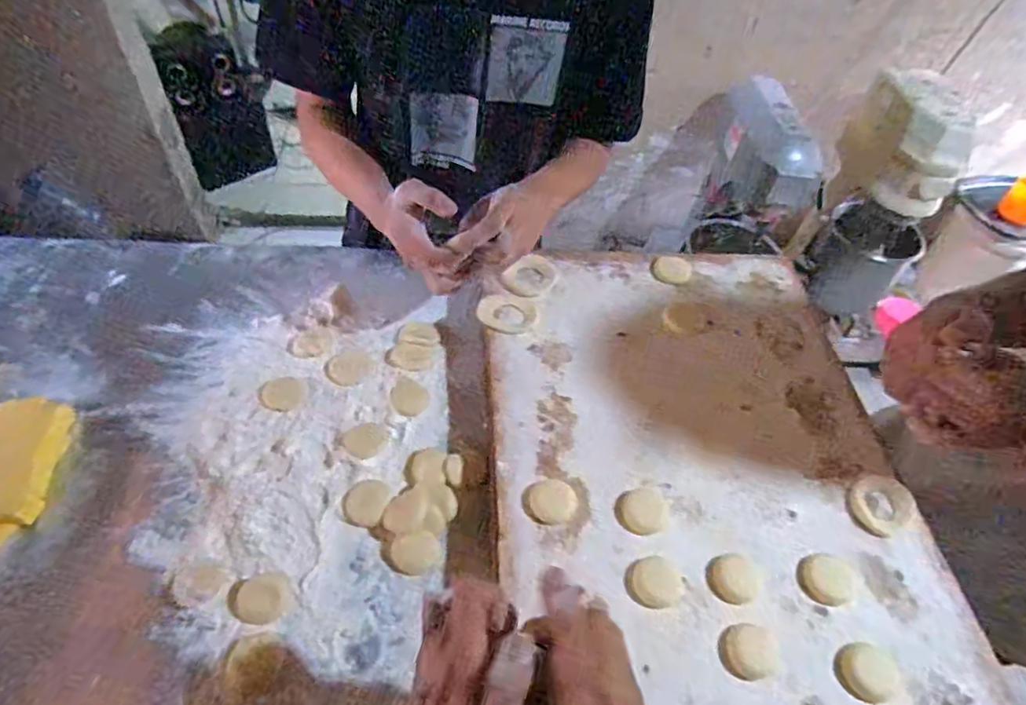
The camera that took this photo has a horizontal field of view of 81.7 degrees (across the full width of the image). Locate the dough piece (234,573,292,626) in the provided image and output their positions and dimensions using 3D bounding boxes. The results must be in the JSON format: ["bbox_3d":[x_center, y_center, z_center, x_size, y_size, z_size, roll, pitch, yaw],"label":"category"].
[{"bbox_3d":[-0.219,0.216,0.521,0.044,0.011,0.038,-7,52,-12],"label":"dough piece"}]

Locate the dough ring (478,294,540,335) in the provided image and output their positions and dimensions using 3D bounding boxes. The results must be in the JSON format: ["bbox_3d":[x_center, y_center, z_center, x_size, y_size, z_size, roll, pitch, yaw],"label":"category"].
[{"bbox_3d":[-0.005,-0.046,0.690,0.070,0.008,0.061,21,52,11],"label":"dough ring"}]

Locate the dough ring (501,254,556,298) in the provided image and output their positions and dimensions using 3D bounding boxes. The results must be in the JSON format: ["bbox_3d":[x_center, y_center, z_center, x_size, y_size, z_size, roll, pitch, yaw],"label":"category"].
[{"bbox_3d":[0.021,-0.093,0.741,0.060,0.011,0.076,32,55,18],"label":"dough ring"}]

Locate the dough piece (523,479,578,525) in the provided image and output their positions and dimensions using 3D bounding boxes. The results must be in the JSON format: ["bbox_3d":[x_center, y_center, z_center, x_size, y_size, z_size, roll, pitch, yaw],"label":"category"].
[{"bbox_3d":[0.035,0.138,0.551,0.049,0.006,0.041,0,51,-7],"label":"dough piece"}]

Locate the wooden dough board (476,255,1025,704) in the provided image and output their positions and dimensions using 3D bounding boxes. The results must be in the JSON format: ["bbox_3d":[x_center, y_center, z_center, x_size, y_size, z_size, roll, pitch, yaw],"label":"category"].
[{"bbox_3d":[0.193,0.107,0.601,0.415,0.018,0.583,0,51,-8],"label":"wooden dough board"}]

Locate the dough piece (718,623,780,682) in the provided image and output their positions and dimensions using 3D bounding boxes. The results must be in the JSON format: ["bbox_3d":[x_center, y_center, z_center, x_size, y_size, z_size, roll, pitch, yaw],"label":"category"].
[{"bbox_3d":[0.194,0.246,0.487,0.048,0.011,0.041,18,52,8],"label":"dough piece"}]

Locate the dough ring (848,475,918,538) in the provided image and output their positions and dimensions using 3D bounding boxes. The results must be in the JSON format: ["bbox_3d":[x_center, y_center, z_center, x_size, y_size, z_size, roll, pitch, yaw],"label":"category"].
[{"bbox_3d":[0.359,0.146,0.579,0.069,0.008,0.055,-21,56,-21],"label":"dough ring"}]

